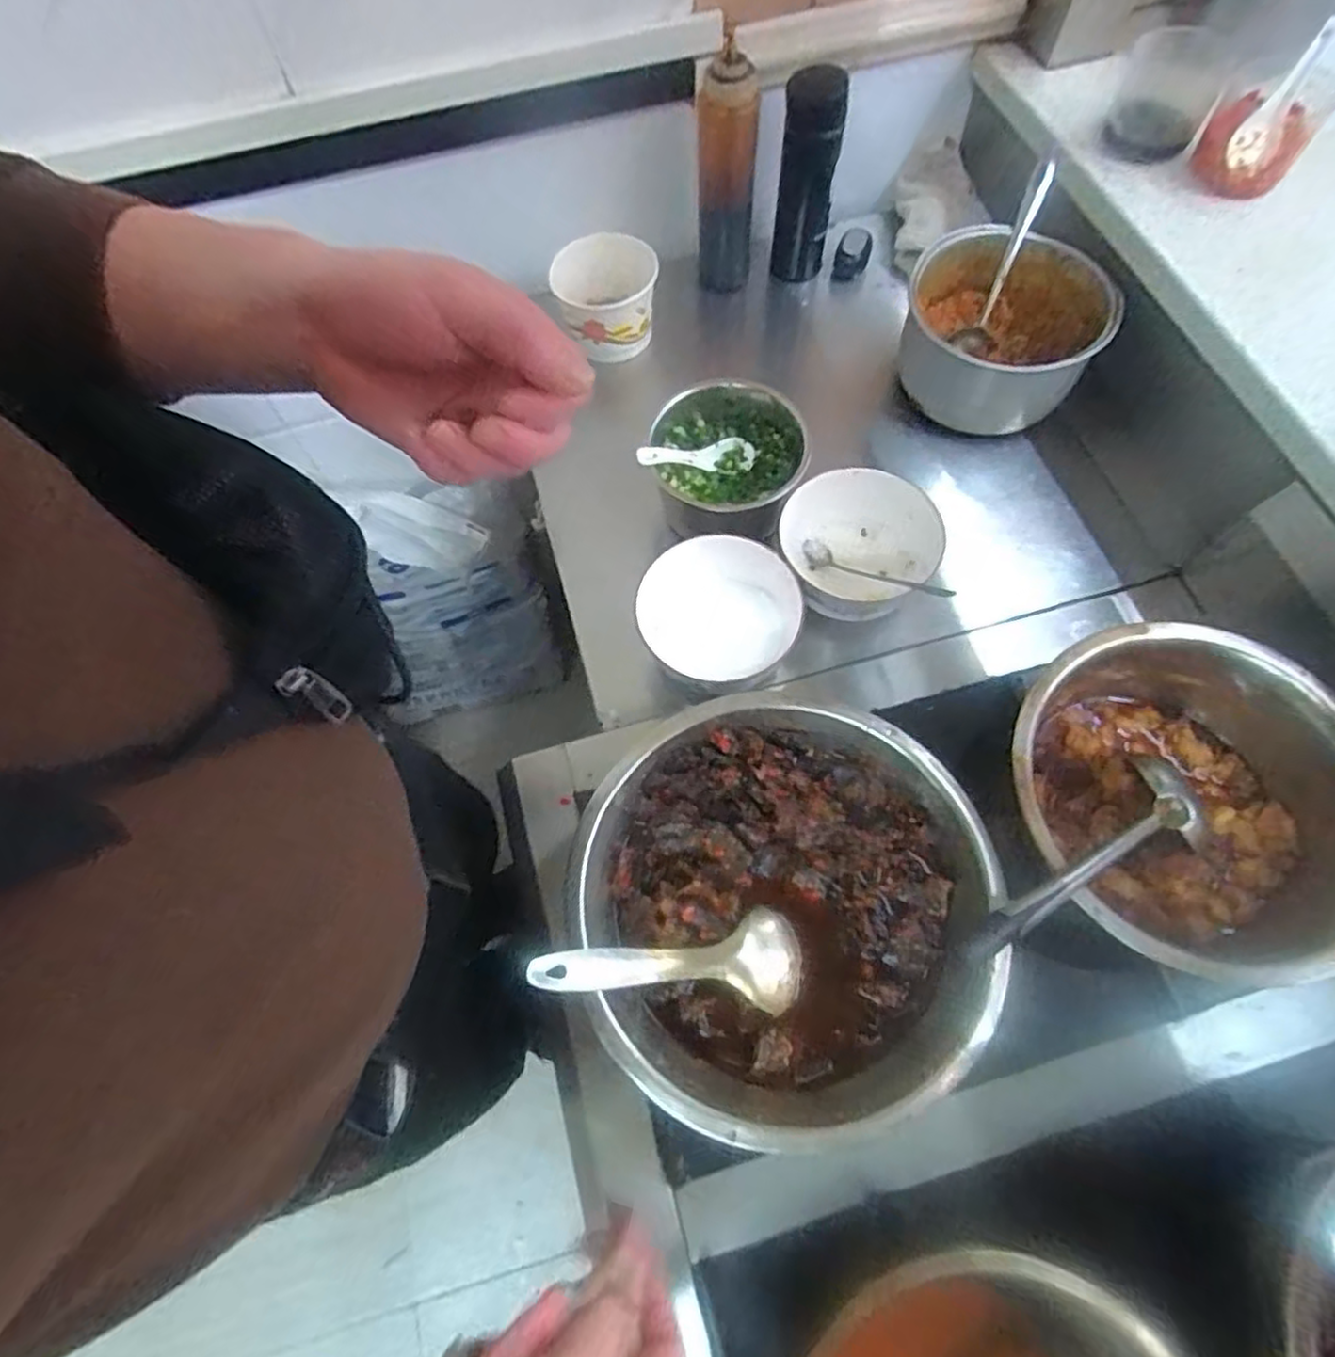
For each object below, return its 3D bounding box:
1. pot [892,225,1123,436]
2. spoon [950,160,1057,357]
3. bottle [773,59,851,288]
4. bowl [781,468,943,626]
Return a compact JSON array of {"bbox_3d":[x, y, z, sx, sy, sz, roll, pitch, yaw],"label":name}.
[{"bbox_3d":[0.351,-0.374,0.781,0.196,0.119,0.192,-1,66,3],"label":"pot"},{"bbox_3d":[0.366,-0.449,0.785,0.041,0.033,0.187,23,108,12],"label":"spoon"},{"bbox_3d":[0.156,-0.558,0.813,0.055,0.217,0.058,-3,66,1],"label":"bottle"},{"bbox_3d":[0.193,-0.121,0.703,0.142,0.077,0.141,-1,66,3],"label":"bowl"}]

